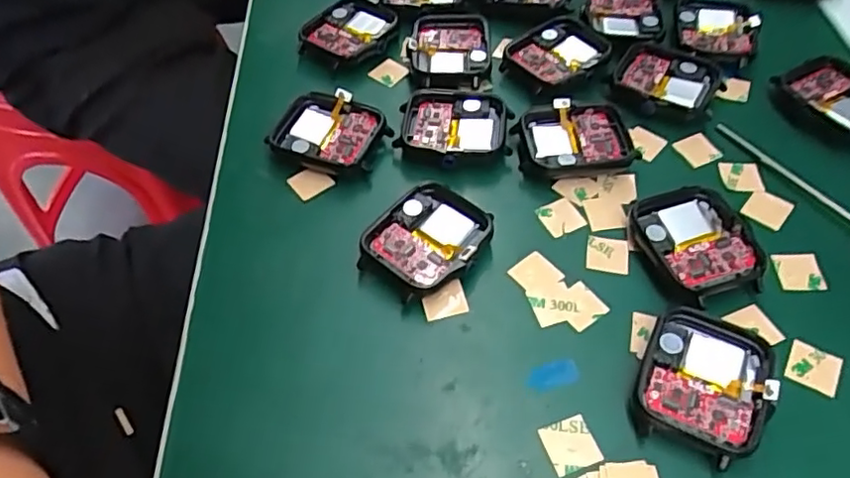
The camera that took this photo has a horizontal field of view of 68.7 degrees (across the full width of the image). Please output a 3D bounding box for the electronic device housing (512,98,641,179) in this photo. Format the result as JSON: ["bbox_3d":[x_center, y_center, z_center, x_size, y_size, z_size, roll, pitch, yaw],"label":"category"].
[{"bbox_3d":[0.063,-0.041,0.259,0.047,0.010,0.036,-4,54,-1],"label":"electronic device housing"}]

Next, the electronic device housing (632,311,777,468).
[{"bbox_3d":[0.088,0.046,0.196,0.037,0.012,0.046,20,57,16],"label":"electronic device housing"}]

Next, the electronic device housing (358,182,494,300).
[{"bbox_3d":[0.001,0.002,0.232,0.038,0.013,0.046,29,60,21],"label":"electronic device housing"}]

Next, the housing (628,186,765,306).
[{"bbox_3d":[0.100,0.002,0.228,0.036,0.011,0.045,-15,55,-9],"label":"housing"}]

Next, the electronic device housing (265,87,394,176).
[{"bbox_3d":[-0.041,-0.044,0.266,0.048,0.014,0.036,17,56,14],"label":"electronic device housing"}]

